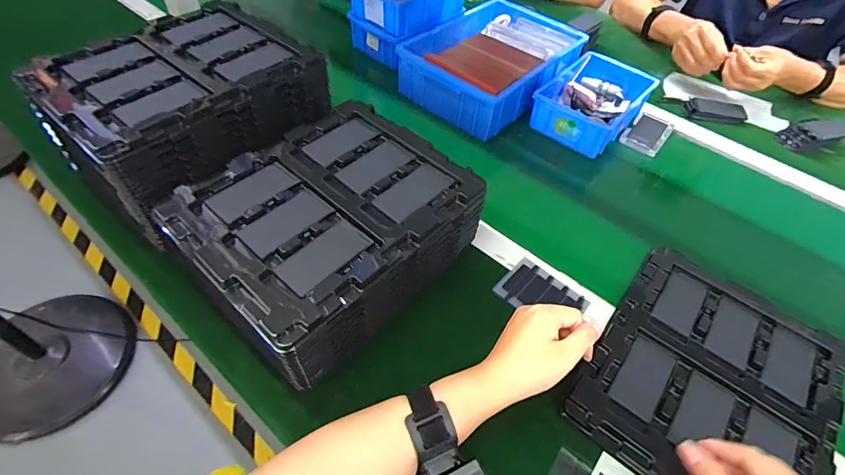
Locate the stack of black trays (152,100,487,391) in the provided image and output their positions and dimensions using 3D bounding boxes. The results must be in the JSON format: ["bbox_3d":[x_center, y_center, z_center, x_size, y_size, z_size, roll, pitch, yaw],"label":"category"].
[{"bbox_3d":[-0.099,-0.013,0.478,0.218,0.086,0.270,36,57,22],"label":"stack of black trays"}]

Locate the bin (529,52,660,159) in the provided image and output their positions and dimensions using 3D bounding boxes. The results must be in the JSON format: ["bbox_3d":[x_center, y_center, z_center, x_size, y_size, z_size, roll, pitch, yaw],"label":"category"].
[{"bbox_3d":[0.280,-0.227,0.723,0.136,0.059,0.195,35,56,22],"label":"bin"}]

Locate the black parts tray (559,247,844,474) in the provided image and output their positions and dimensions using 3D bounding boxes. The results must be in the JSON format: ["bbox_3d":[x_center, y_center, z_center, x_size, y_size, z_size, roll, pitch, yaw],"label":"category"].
[{"bbox_3d":[0.301,0.143,0.450,0.217,0.015,0.273,34,56,21],"label":"black parts tray"}]

